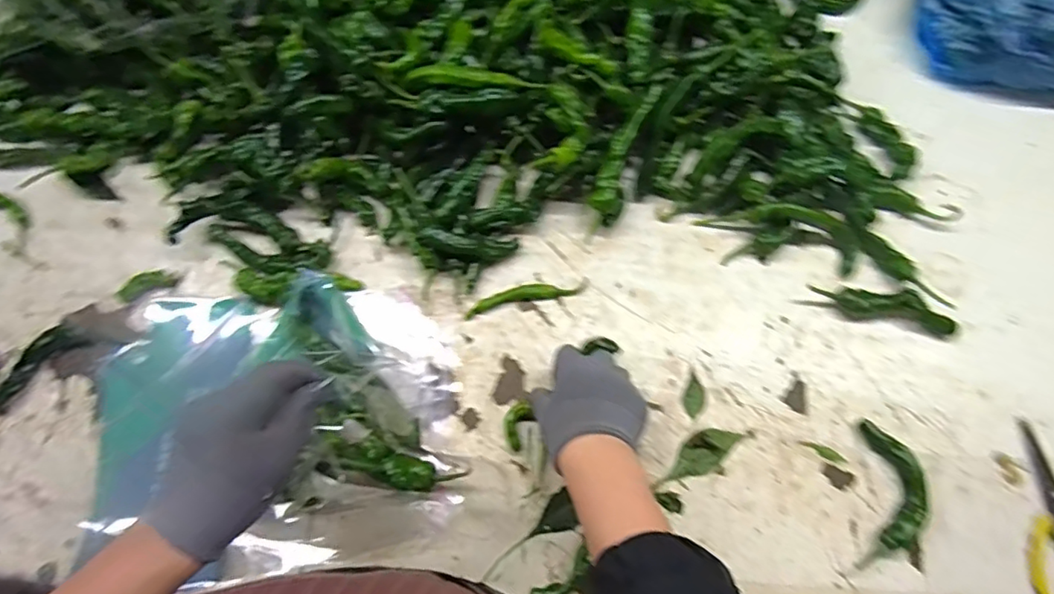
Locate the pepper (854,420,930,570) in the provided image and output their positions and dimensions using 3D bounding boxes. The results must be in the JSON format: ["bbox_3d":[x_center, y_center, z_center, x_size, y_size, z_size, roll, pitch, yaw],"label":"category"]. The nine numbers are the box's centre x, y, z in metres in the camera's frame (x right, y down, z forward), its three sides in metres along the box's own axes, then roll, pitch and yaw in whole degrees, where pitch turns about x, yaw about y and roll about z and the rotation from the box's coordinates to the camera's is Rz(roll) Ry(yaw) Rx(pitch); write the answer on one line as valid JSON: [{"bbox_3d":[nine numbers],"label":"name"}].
[{"bbox_3d":[0.305,0.166,0.479,0.046,0.022,0.115,10,69,6],"label":"pepper"}]

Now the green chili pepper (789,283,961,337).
[{"bbox_3d":[0.329,0.006,0.539,0.133,0.020,0.031,12,69,7],"label":"green chili pepper"}]

